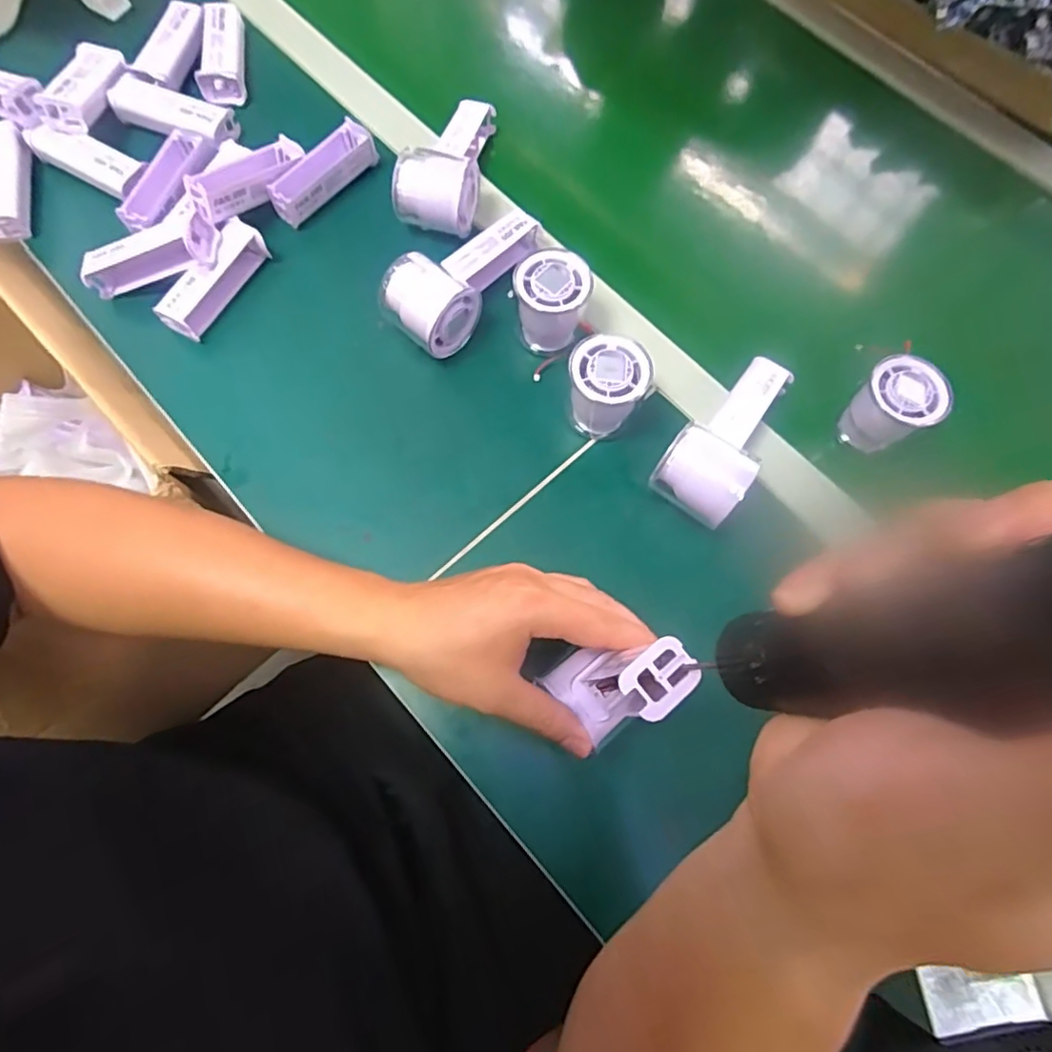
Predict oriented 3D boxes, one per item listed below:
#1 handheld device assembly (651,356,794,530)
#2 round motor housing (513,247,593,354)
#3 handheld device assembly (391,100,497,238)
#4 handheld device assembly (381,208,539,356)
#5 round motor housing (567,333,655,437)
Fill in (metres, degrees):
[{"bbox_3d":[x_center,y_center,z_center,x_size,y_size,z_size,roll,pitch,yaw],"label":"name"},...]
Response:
[{"bbox_3d":[0.151,-0.068,0.443,0.059,0.049,0.142,35,73,9],"label":"handheld device assembly"},{"bbox_3d":[0.019,-0.175,0.473,0.053,0.059,0.050,1,71,-3],"label":"round motor housing"},{"bbox_3d":[-0.069,-0.317,0.517,0.069,0.055,0.138,7,71,0],"label":"handheld device assembly"},{"bbox_3d":[-0.043,-0.201,0.483,0.062,0.062,0.144,43,75,11],"label":"handheld device assembly"},{"bbox_3d":[0.060,-0.100,0.448,0.055,0.058,0.054,1,71,-3],"label":"round motor housing"}]

